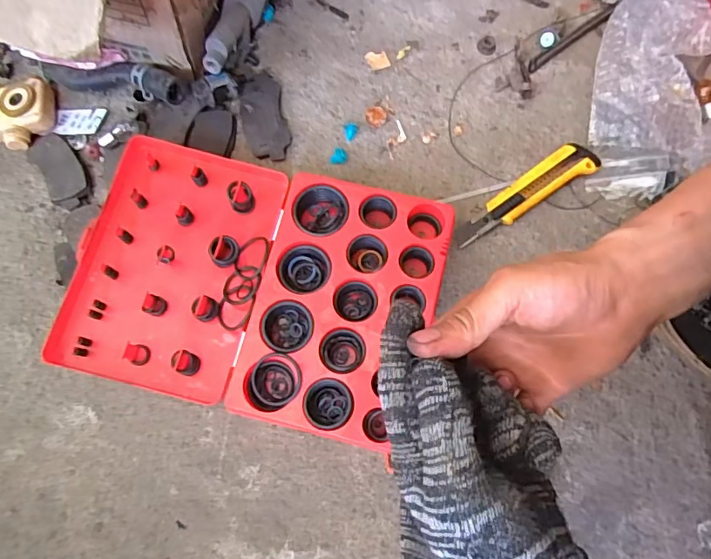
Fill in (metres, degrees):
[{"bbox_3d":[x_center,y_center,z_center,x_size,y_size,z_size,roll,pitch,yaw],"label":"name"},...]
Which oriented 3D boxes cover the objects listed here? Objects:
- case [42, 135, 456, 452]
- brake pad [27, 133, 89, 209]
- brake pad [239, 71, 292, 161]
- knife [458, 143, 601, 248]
[{"bbox_3d":[-0.093,0.003,0.481,0.332,0.049,0.240,13,74,4],"label":"case"},{"bbox_3d":[-0.316,-0.118,0.537,0.043,0.016,0.099,-33,76,-8],"label":"brake pad"},{"bbox_3d":[-0.099,-0.175,0.544,0.045,0.016,0.103,-13,74,-3],"label":"brake pad"},{"bbox_3d":[0.171,-0.089,0.515,0.161,0.020,0.040,-30,76,-8],"label":"knife"}]

